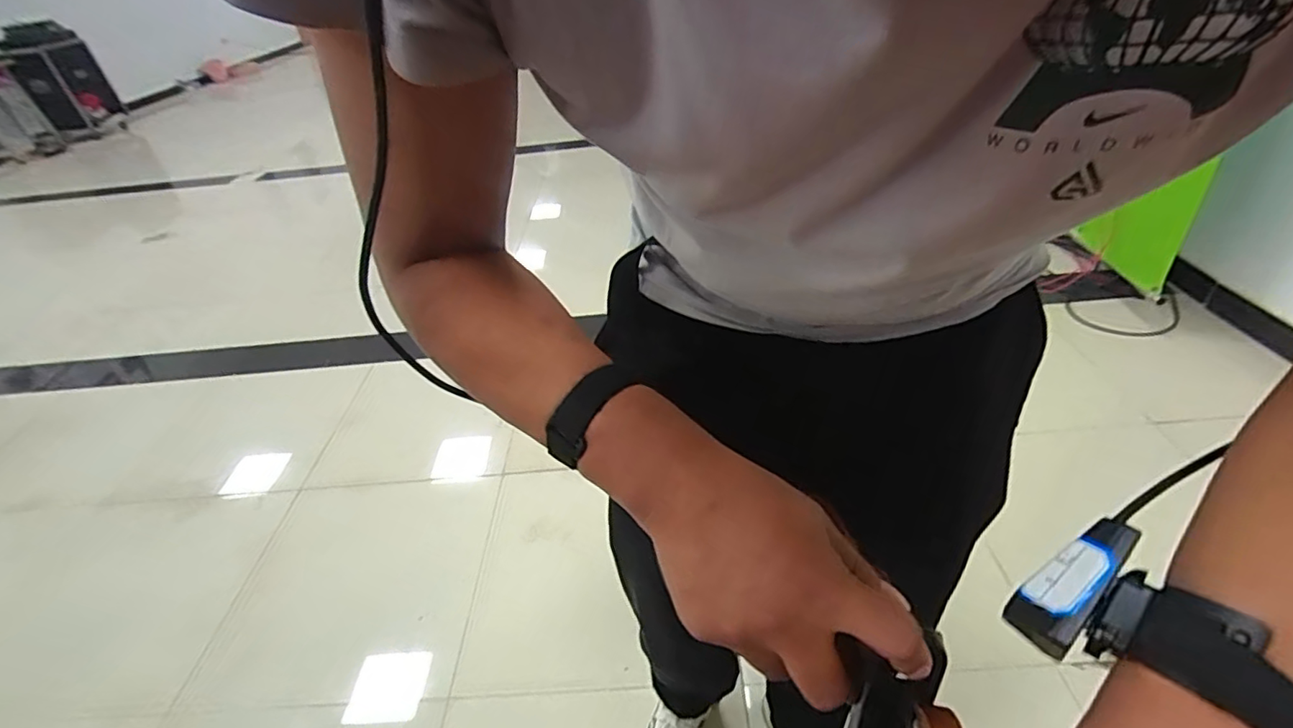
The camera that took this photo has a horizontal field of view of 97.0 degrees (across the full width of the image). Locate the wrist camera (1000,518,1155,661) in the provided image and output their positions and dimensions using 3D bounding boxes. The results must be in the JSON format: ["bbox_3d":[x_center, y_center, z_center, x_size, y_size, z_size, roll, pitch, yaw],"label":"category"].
[{"bbox_3d":[0.207,0.104,0.276,0.071,0.021,0.029,-48,47,-3],"label":"wrist camera"}]

